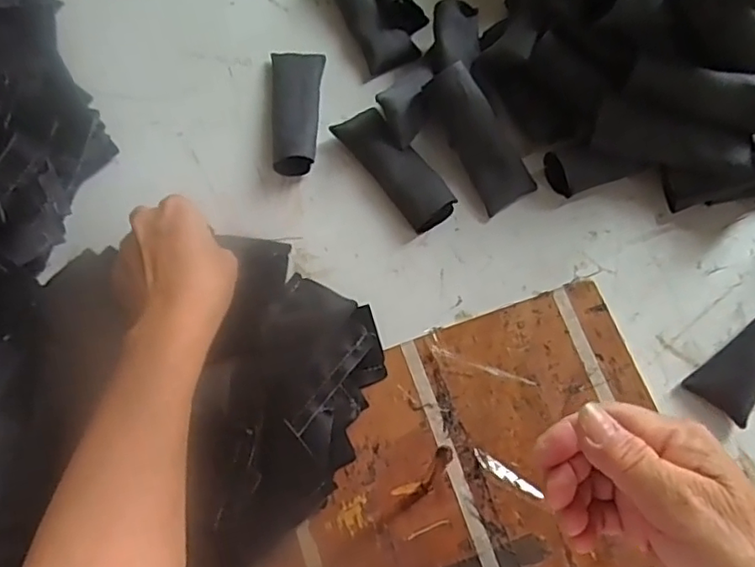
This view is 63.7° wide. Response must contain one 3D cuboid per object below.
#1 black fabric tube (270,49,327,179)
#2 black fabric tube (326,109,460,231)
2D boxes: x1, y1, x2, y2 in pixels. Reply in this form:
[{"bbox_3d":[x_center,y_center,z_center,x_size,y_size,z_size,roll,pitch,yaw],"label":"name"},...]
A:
[{"bbox_3d":[-0.061,-0.133,0.461,0.037,0.024,0.110,-3,72,1],"label":"black fabric tube"},{"bbox_3d":[0.015,-0.084,0.443,0.037,0.022,0.102,-35,74,-9],"label":"black fabric tube"}]

